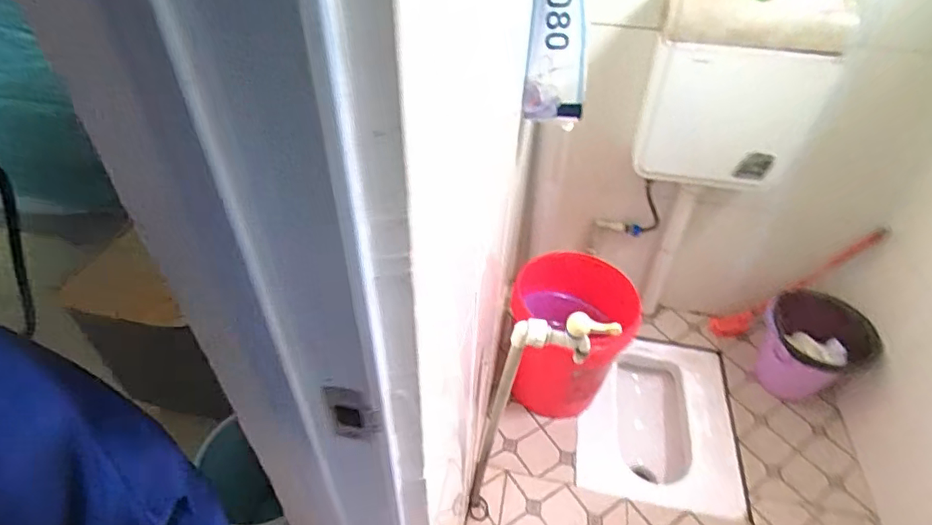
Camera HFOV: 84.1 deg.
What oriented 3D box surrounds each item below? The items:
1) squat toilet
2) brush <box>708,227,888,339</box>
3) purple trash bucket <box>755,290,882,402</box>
[{"bbox_3d":[0.522,0.453,1.455,0.408,0.151,0.496,9,46,8],"label":"squat toilet"},{"bbox_3d":[0.938,0.070,1.470,0.504,0.080,0.066,-39,42,22],"label":"brush"},{"bbox_3d":[0.911,0.243,1.397,0.259,0.282,0.250,0,46,0],"label":"purple trash bucket"}]

